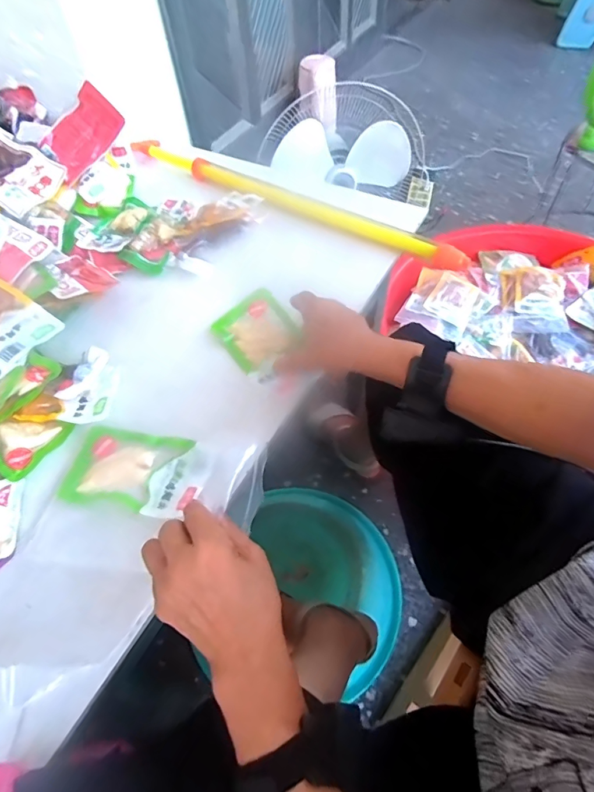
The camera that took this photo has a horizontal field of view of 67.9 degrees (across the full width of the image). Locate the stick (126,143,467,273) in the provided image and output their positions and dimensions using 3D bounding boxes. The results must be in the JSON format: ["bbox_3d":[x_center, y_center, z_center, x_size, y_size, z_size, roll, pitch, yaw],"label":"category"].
[{"bbox_3d":[-0.030,-0.300,0.666,0.594,0.027,0.030,30,62,22],"label":"stick"}]

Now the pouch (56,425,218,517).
[{"bbox_3d":[-0.154,0.069,0.427,0.139,0.014,0.078,7,56,8],"label":"pouch"}]

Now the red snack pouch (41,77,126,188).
[{"bbox_3d":[-0.322,-0.394,0.663,0.123,0.008,0.073,-39,100,16],"label":"red snack pouch"}]

